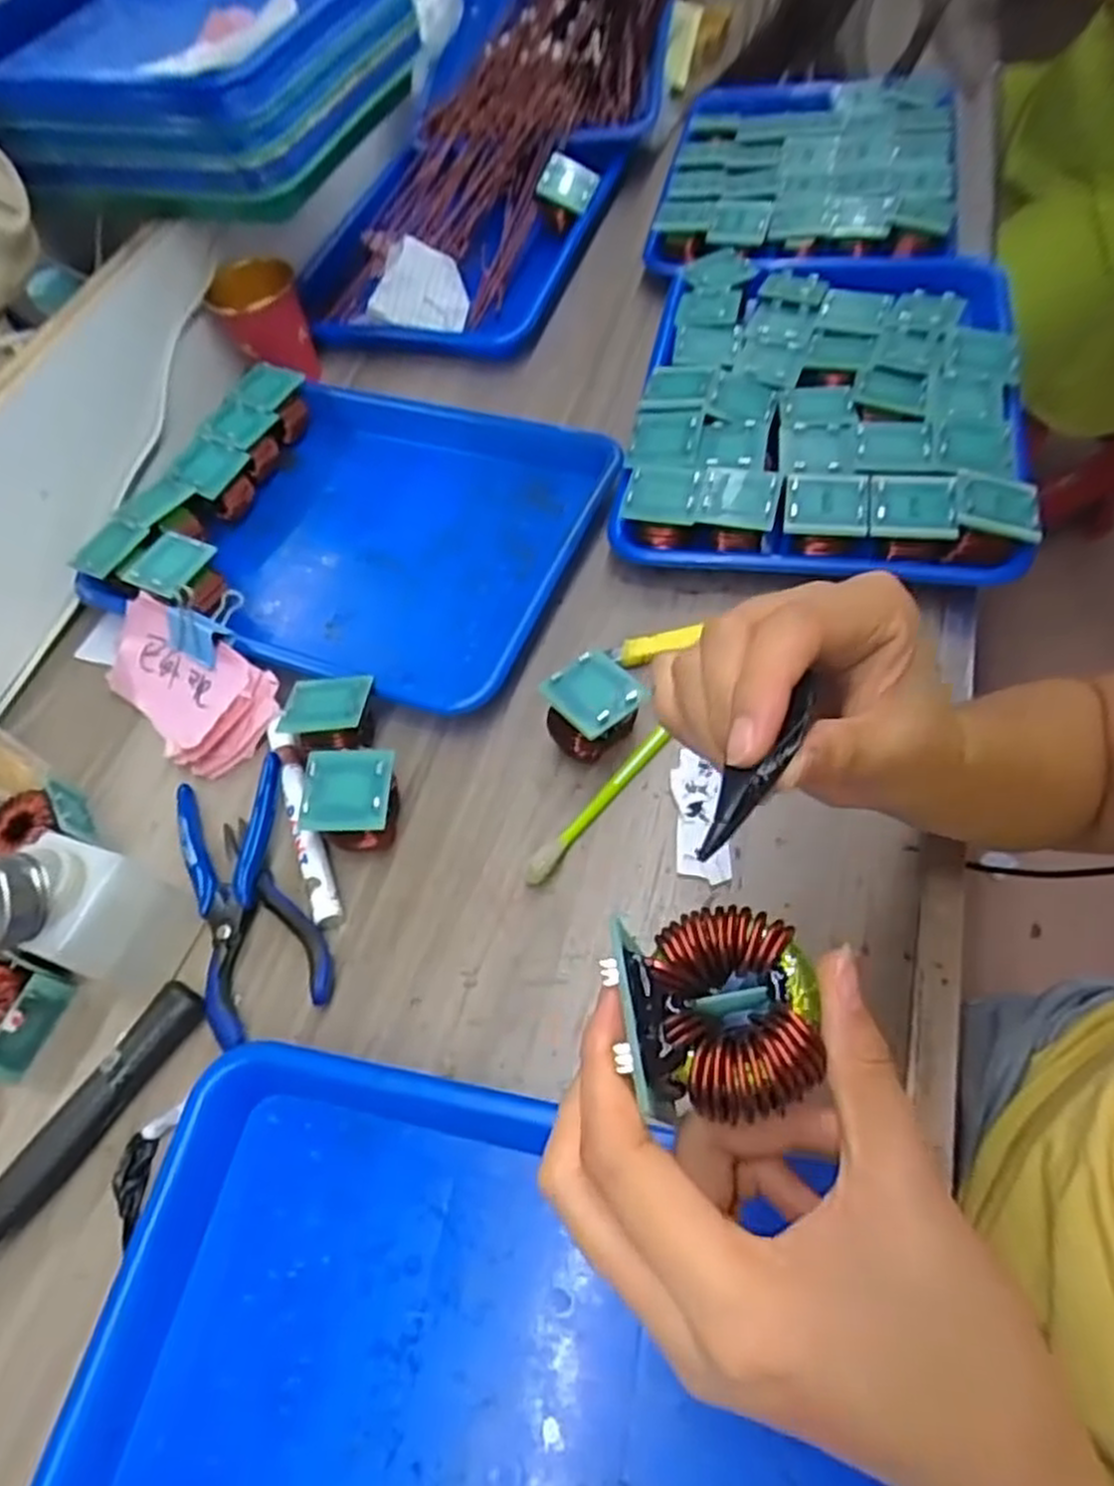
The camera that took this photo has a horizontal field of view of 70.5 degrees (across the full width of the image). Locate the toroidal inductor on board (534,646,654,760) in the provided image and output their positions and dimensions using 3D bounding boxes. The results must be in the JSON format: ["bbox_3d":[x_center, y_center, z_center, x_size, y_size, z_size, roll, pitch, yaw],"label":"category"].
[{"bbox_3d":[0.021,-0.015,0.431,0.051,0.045,0.050,-32,59,-12],"label":"toroidal inductor on board"}]

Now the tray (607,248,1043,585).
[{"bbox_3d":[0.184,-0.246,0.539,0.242,0.048,0.334,9,58,8],"label":"tray"}]

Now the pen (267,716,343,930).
[{"bbox_3d":[-0.141,0.039,0.440,0.017,0.017,0.134,-23,58,-6],"label":"pen"}]

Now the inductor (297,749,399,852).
[{"bbox_3d":[-0.107,0.033,0.417,0.047,0.041,0.049,1,58,9],"label":"inductor"}]

